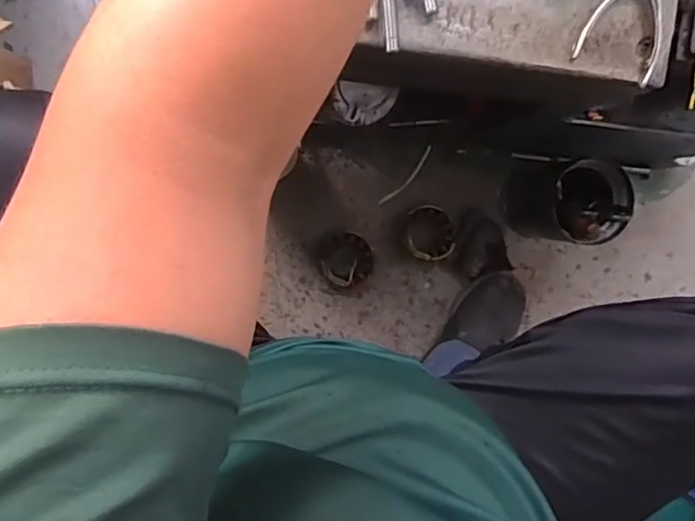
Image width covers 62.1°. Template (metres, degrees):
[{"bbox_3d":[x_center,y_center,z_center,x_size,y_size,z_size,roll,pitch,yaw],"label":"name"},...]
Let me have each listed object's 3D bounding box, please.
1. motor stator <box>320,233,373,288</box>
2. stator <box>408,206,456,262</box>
[{"bbox_3d":[0.000,-0.001,0.895,0.078,0.032,0.080,23,92,-10],"label":"motor stator"},{"bbox_3d":[0.128,-0.043,0.900,0.080,0.035,0.084,4,94,-9],"label":"stator"}]

